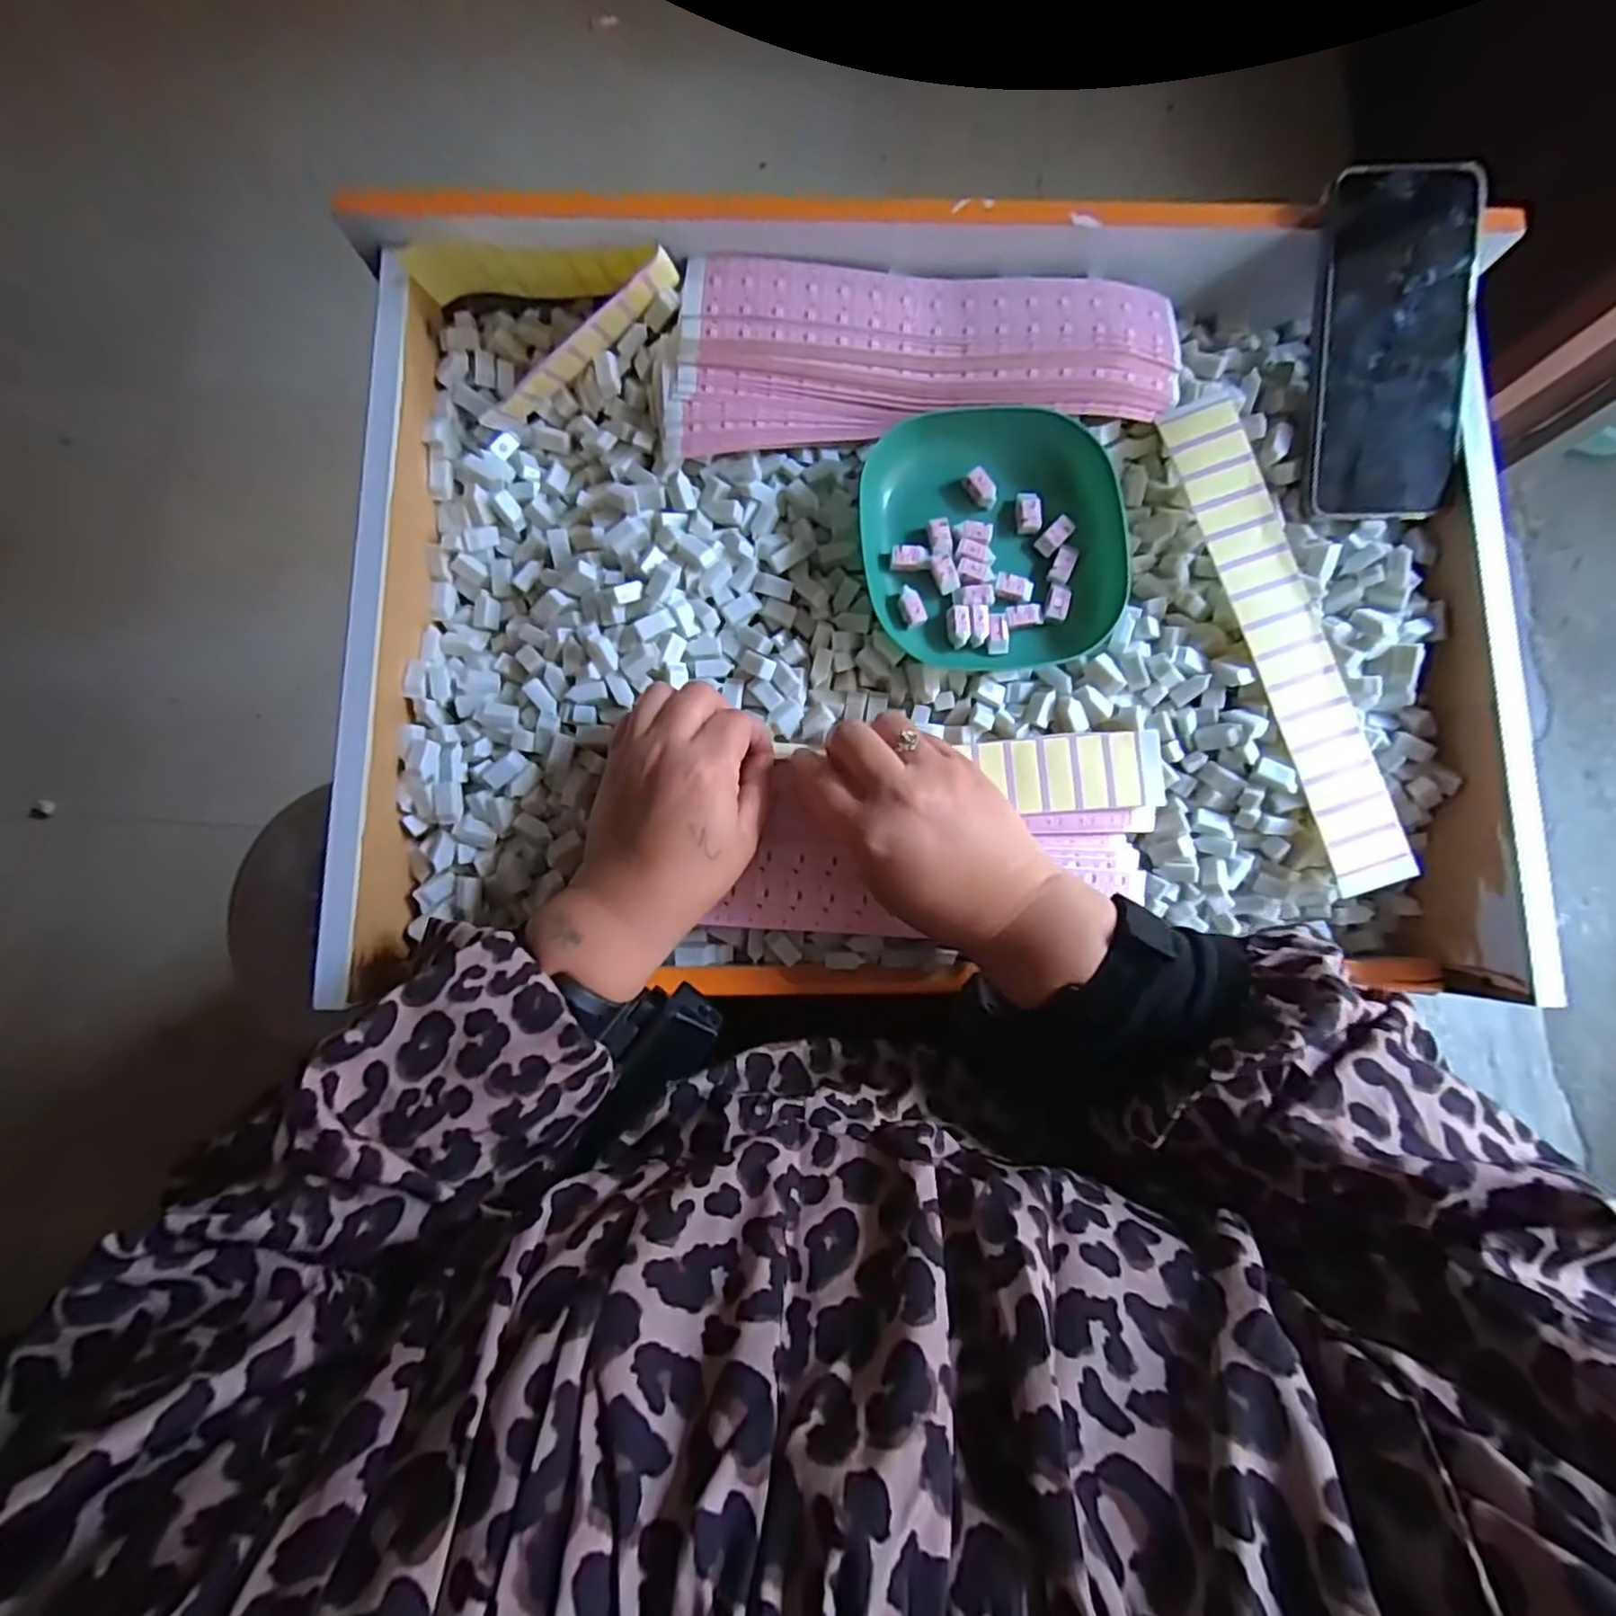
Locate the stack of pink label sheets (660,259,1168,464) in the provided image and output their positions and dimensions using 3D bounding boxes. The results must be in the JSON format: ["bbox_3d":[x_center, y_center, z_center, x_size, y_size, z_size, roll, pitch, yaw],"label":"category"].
[{"bbox_3d":[0.061,-0.248,0.377,0.270,0.027,0.092,-3,81,-2],"label":"stack of pink label sheets"}]

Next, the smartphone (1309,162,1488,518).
[{"bbox_3d":[0.302,-0.237,0.356,0.076,0.008,0.163,-3,100,3],"label":"smartphone"}]

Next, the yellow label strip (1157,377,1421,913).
[{"bbox_3d":[0.248,-0.088,0.358,0.040,0.005,0.266,-19,87,0],"label":"yellow label strip"}]

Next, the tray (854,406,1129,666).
[{"bbox_3d":[0.097,-0.145,0.368,0.132,0.034,0.133,-6,82,-2],"label":"tray"}]

